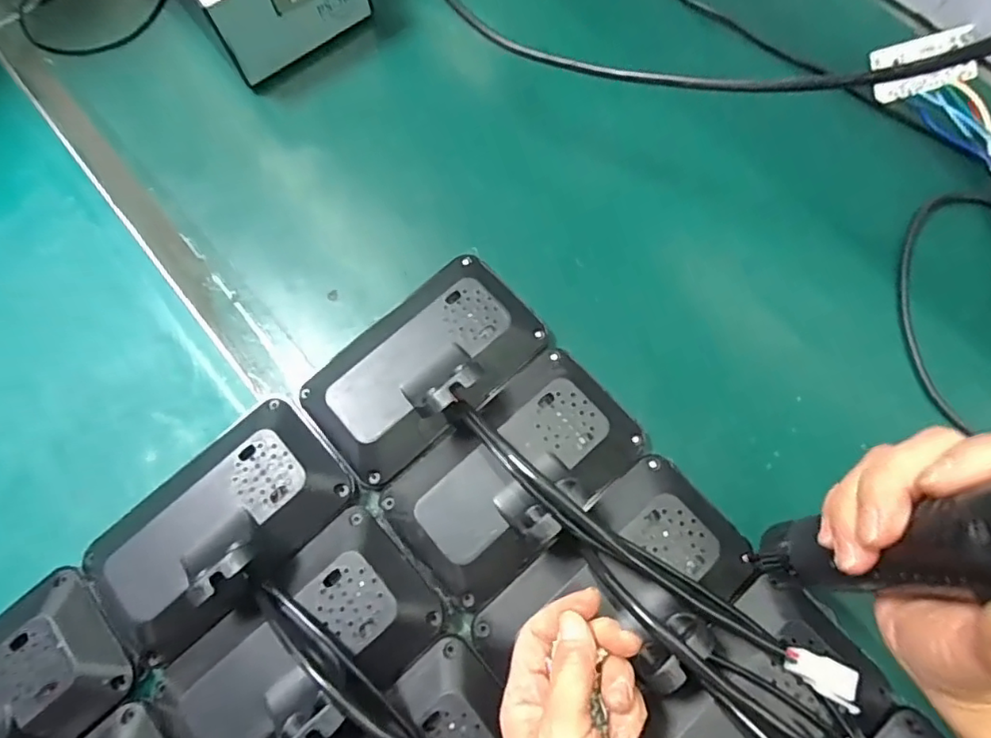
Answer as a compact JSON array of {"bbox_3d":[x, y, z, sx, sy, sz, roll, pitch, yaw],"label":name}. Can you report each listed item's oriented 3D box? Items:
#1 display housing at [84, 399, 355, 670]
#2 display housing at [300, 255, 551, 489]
[{"bbox_3d":[-0.173,0.093,0.349,0.159,0.042,0.094,-40,75,-8],"label":"display housing"},{"bbox_3d":[-0.049,-0.006,0.379,0.158,0.051,0.093,-42,75,-8],"label":"display housing"}]

